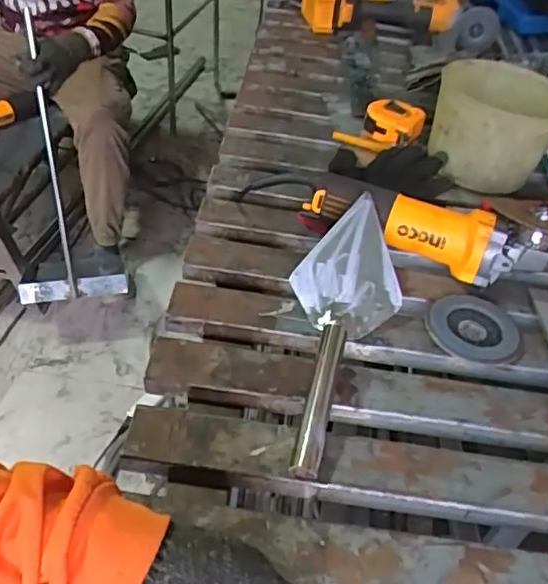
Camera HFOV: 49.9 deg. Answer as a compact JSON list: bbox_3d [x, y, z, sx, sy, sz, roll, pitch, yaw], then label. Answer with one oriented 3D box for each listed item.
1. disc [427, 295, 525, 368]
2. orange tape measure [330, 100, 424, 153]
[{"bbox_3d":[0.199,0.034,0.588,0.089,0.010,0.083,4,43,-4],"label":"disc"},{"bbox_3d":[0.152,-0.237,0.840,0.112,0.044,0.093,18,44,10],"label":"orange tape measure"}]

